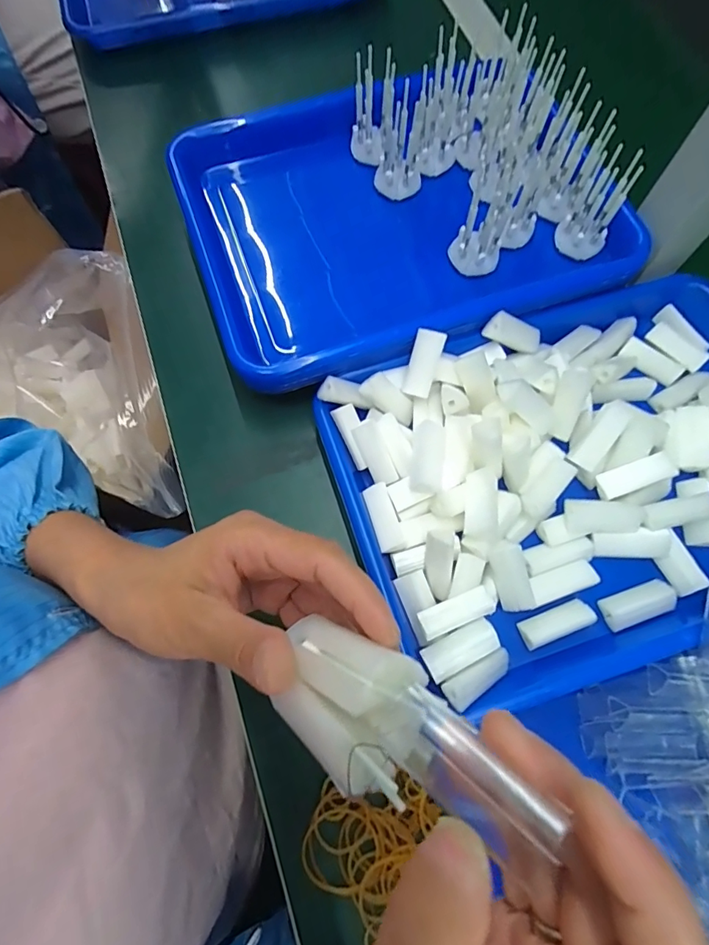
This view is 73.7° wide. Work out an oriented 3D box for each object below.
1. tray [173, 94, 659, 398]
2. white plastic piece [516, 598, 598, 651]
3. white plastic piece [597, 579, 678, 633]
[{"bbox_3d":[0.030,-0.210,0.385,0.318,0.037,0.249,-18,73,-6],"label":"tray"},{"bbox_3d":[0.129,0.097,0.303,0.046,0.014,0.017,-20,73,-7],"label":"white plastic piece"},{"bbox_3d":[0.185,0.086,0.308,0.046,0.013,0.022,-17,73,-6],"label":"white plastic piece"}]

